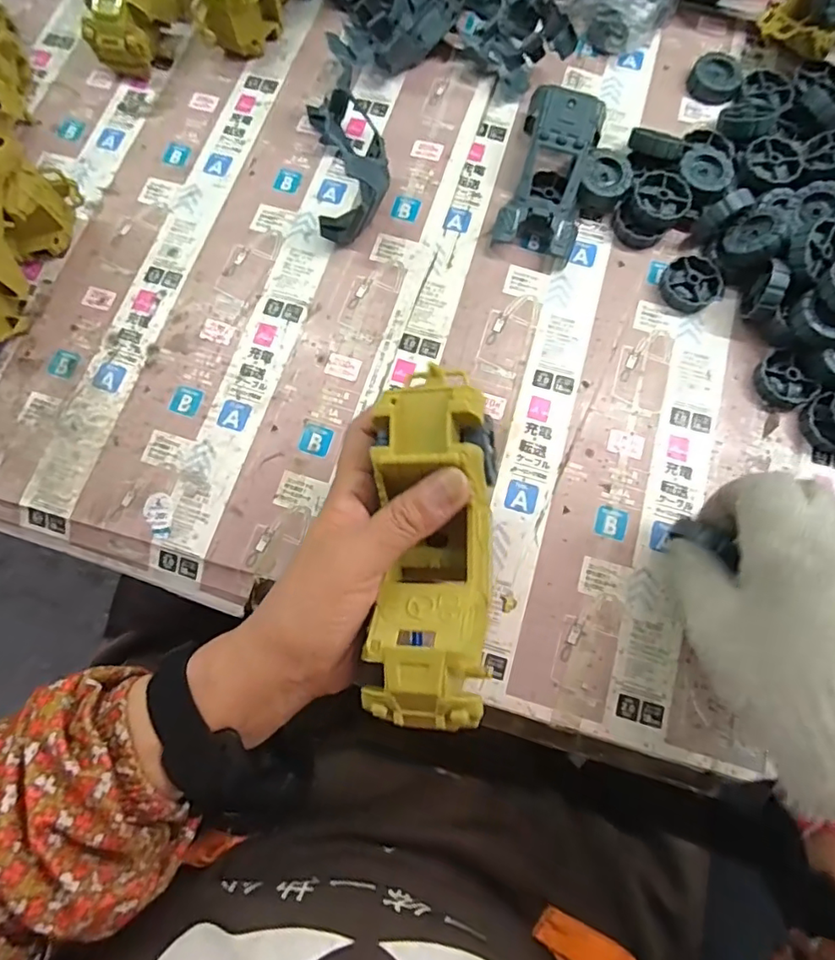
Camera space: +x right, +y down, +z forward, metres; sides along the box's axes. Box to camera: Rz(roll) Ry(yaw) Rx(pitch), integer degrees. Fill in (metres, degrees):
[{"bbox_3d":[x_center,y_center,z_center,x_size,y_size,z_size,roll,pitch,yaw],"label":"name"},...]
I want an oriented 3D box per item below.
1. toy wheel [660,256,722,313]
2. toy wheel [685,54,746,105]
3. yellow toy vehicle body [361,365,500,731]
[{"bbox_3d":[0.193,-0.138,0.386,0.041,0.011,0.038,-1,75,2],"label":"toy wheel"},{"bbox_3d":[0.235,-0.317,0.430,0.039,0.010,0.042,-1,75,2],"label":"toy wheel"},{"bbox_3d":[0.008,0.027,0.266,0.057,0.050,0.166,2,80,3],"label":"yellow toy vehicle body"}]

